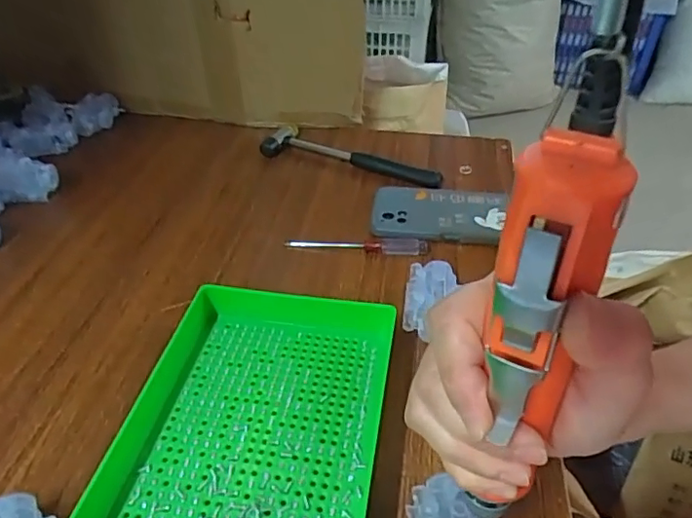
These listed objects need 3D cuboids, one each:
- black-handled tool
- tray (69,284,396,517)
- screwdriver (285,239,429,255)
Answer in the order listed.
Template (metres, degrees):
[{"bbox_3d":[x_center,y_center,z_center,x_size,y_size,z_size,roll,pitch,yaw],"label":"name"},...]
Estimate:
[{"bbox_3d":[0.007,-0.114,0.621,0.209,0.026,0.051,15,41,16],"label":"black-handled tool"},{"bbox_3d":[-0.062,0.118,0.320,0.157,0.038,0.237,8,40,8],"label":"tray"},{"bbox_3d":[0.010,-0.012,0.505,0.130,0.015,0.016,0,39,-1],"label":"screwdriver"}]

